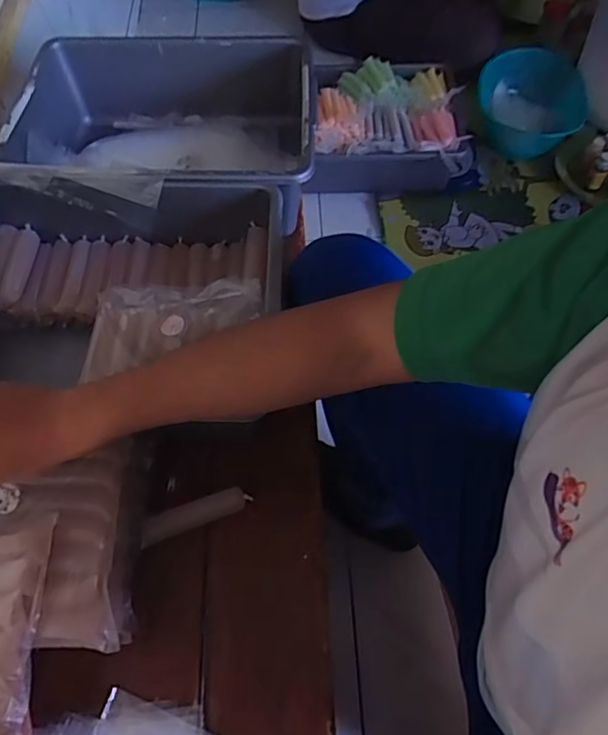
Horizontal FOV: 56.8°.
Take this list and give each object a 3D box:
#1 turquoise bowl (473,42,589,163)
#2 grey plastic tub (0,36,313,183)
[{"bbox_3d":[0.533,-0.622,1.314,0.246,0.098,0.308,10,60,7],"label":"turquoise bowl"},{"bbox_3d":[-0.204,-0.316,0.777,0.418,0.132,0.306,-1,60,1],"label":"grey plastic tub"}]

